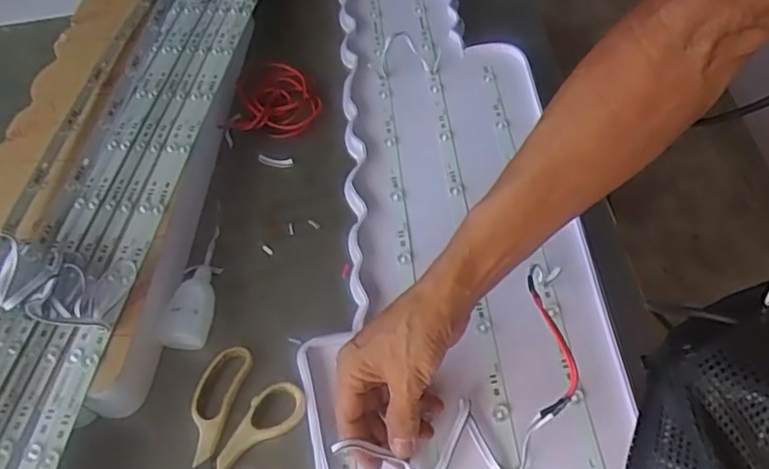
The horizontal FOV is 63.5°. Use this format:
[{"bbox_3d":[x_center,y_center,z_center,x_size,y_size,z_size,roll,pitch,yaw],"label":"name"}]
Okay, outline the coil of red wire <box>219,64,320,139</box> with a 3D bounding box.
[{"bbox_3d":[-0.126,-0.162,0.729,0.101,0.022,0.106,-3,53,3],"label":"coil of red wire"}]

